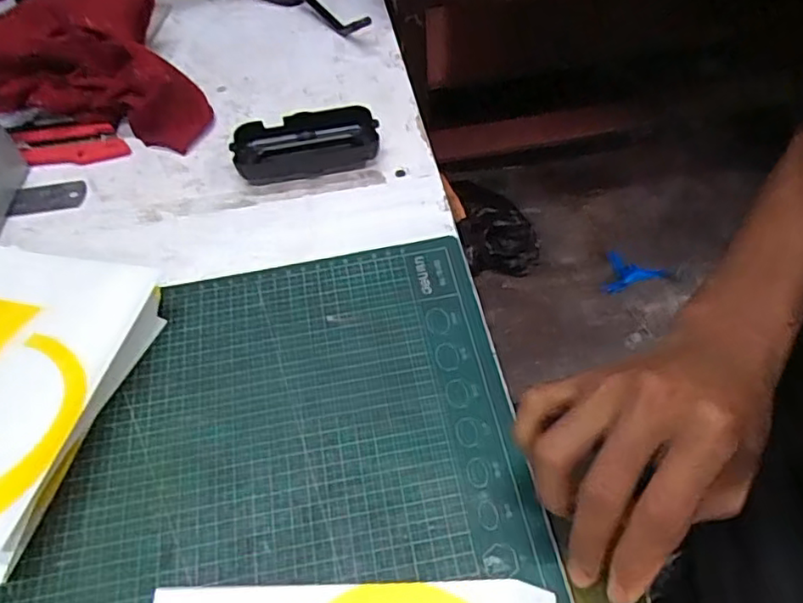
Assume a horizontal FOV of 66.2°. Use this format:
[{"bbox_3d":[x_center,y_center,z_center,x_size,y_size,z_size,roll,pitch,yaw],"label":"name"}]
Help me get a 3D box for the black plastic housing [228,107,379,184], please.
[{"bbox_3d":[-0.076,-0.125,0.495,0.111,0.026,0.053,-10,53,-4],"label":"black plastic housing"}]

